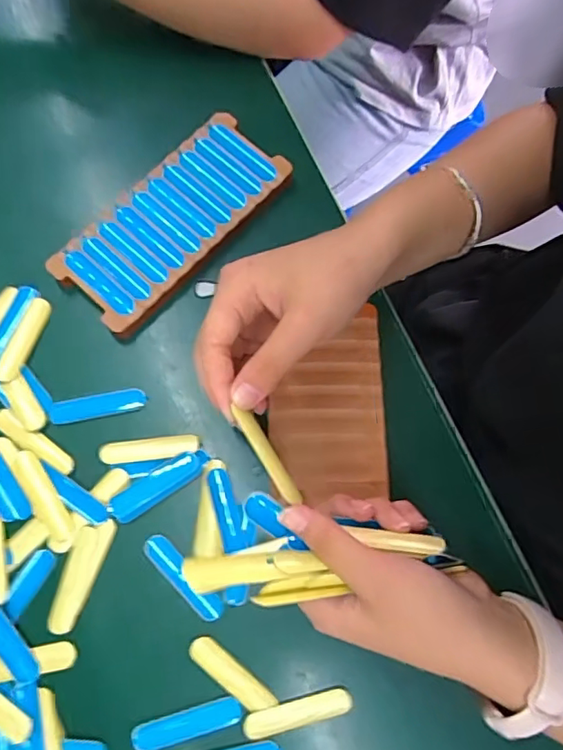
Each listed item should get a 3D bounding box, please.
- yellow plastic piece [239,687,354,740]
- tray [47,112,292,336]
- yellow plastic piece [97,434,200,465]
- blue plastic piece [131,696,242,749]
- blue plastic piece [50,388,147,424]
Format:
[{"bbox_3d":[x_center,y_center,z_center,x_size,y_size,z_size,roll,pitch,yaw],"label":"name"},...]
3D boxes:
[{"bbox_3d":[0.010,0.200,0.321,0.064,0.004,0.014,-12,77,-5],"label":"yellow plastic piece"},{"bbox_3d":[-0.078,-0.112,0.396,0.078,0.017,0.171,41,79,8],"label":"tray"},{"bbox_3d":[-0.087,0.048,0.356,0.063,0.004,0.015,-6,77,-3],"label":"yellow plastic piece"},{"bbox_3d":[-0.055,0.204,0.317,0.063,0.004,0.015,-14,77,-5],"label":"blue plastic piece"},{"bbox_3d":[-0.122,0.020,0.363,0.061,0.004,0.016,-12,77,-5],"label":"blue plastic piece"}]

